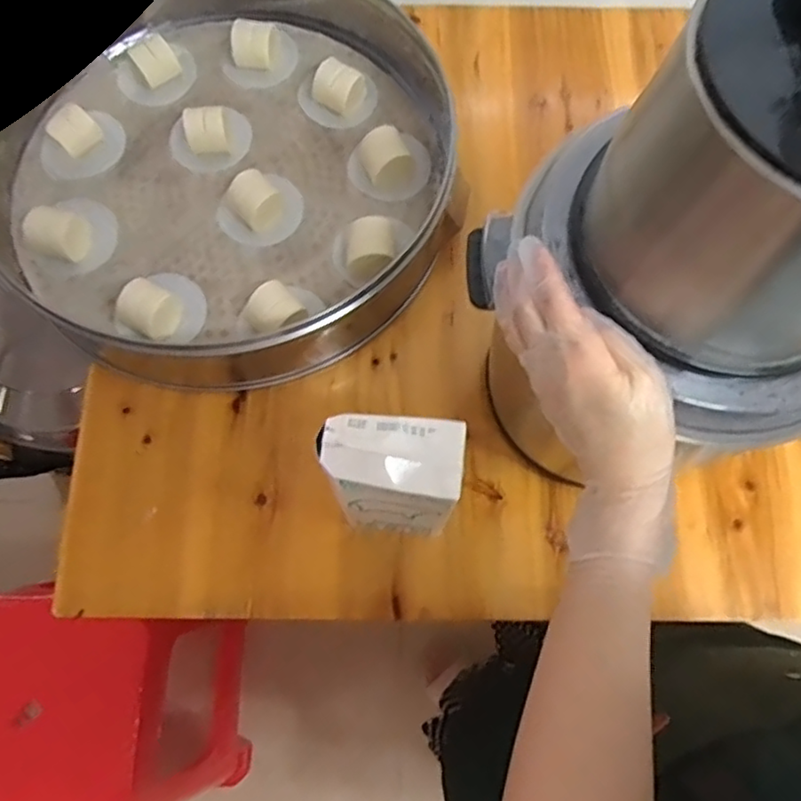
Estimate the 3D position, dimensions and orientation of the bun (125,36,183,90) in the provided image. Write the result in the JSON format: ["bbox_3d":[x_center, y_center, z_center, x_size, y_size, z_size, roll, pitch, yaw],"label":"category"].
[{"bbox_3d":[-0.297,-0.413,0.772,0.045,0.033,0.052,-35,76,-12],"label":"bun"}]

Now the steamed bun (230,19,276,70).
[{"bbox_3d":[-0.178,-0.432,0.771,0.049,0.032,0.052,8,72,1],"label":"steamed bun"}]

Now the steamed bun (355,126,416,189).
[{"bbox_3d":[-0.016,-0.278,0.733,0.049,0.033,0.061,-25,74,-9],"label":"steamed bun"}]

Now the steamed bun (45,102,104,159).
[{"bbox_3d":[-0.377,-0.313,0.736,0.047,0.031,0.045,39,75,11],"label":"steamed bun"}]

